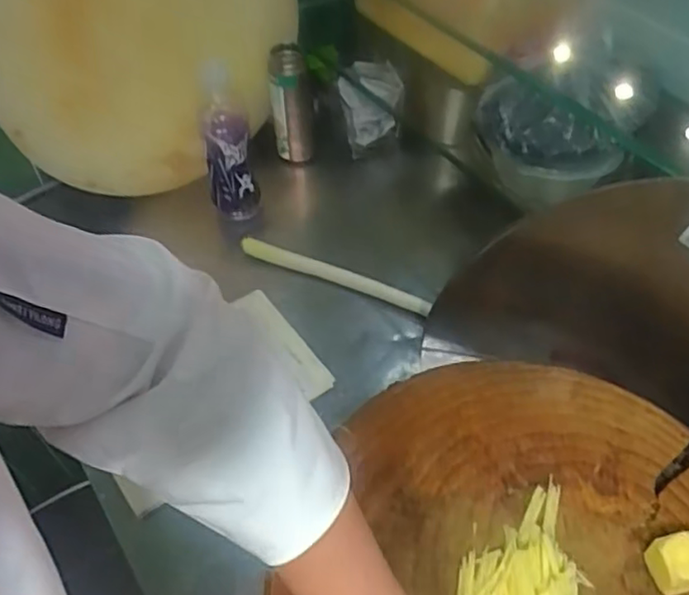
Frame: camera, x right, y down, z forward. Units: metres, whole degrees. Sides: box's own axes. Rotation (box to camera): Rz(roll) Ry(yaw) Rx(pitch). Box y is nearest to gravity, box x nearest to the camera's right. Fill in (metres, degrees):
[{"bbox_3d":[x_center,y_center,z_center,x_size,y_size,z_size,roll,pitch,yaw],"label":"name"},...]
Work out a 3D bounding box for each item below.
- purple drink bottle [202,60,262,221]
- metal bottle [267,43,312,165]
[{"bbox_3d":[-0.158,-0.206,0.877,0.064,0.216,0.063,-10,51,-7],"label":"purple drink bottle"},{"bbox_3d":[-0.078,-0.275,0.960,0.057,0.176,0.055,-5,51,-3],"label":"metal bottle"}]

